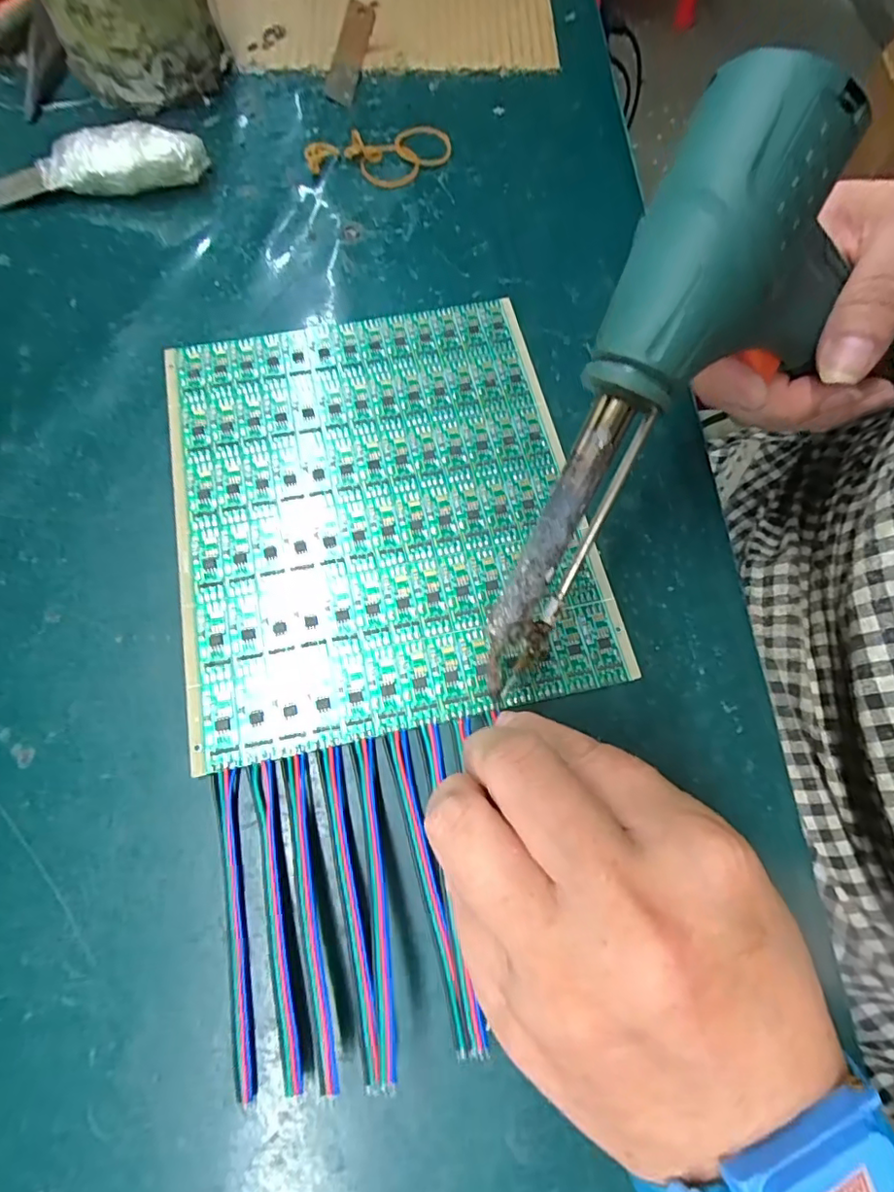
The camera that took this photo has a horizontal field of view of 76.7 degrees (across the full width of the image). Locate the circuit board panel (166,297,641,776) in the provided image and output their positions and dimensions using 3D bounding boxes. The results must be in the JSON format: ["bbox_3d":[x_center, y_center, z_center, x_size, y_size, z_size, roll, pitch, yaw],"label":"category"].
[{"bbox_3d":[-0.029,-0.042,0.237,0.163,0.004,0.191,-11,70,-5],"label":"circuit board panel"}]

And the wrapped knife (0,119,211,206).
[{"bbox_3d":[-0.184,-0.220,0.288,0.118,0.026,0.022,-5,70,-3],"label":"wrapped knife"}]

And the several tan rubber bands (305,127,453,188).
[{"bbox_3d":[-0.036,-0.244,0.309,0.080,0.010,0.039,-14,70,-6],"label":"several tan rubber bands"}]

